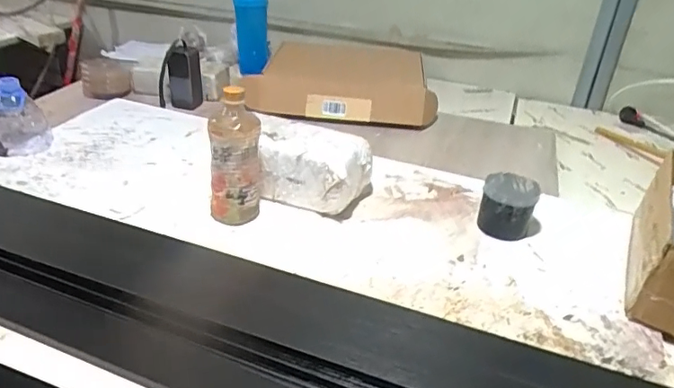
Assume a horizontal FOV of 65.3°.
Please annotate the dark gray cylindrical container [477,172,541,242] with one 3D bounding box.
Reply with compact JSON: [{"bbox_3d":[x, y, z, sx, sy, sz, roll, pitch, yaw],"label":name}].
[{"bbox_3d":[0.265,0.022,0.820,0.078,0.082,0.083,3,31,-2],"label":"dark gray cylindrical container"}]

